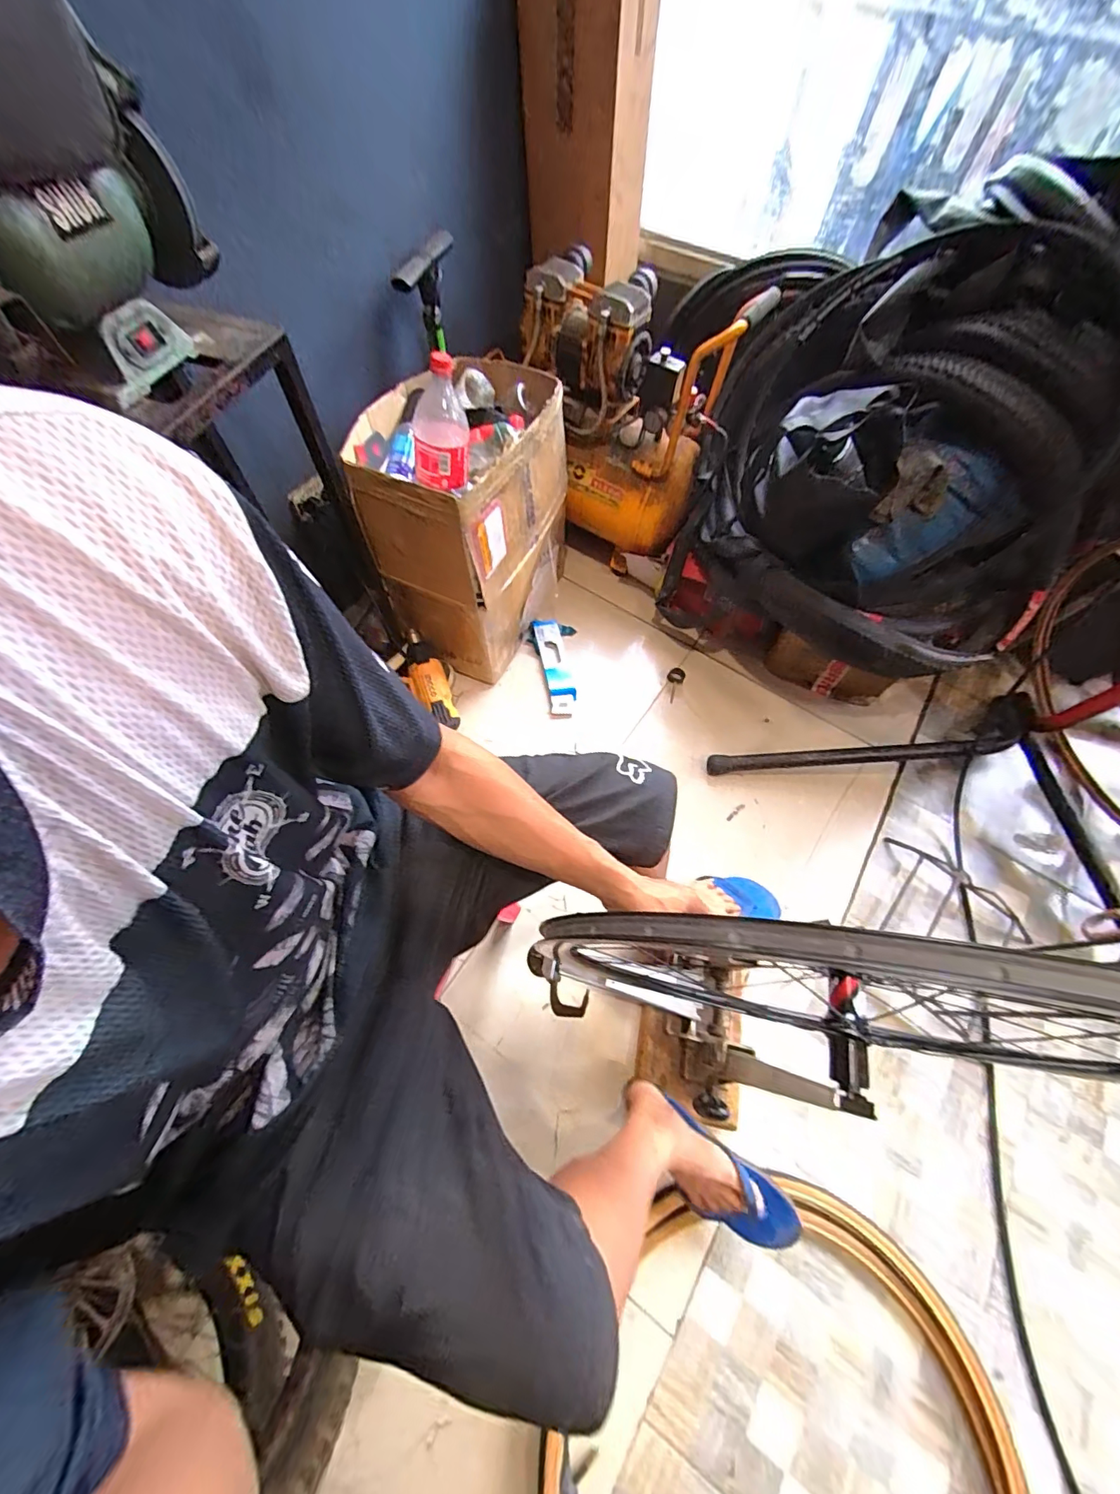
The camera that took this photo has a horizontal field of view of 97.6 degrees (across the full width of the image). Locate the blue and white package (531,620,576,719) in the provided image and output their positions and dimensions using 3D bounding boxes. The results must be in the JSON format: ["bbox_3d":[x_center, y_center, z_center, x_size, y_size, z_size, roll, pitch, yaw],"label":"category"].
[{"bbox_3d":[-0.017,-0.206,1.277,0.074,0.041,0.278,-10,65,-6],"label":"blue and white package"}]

